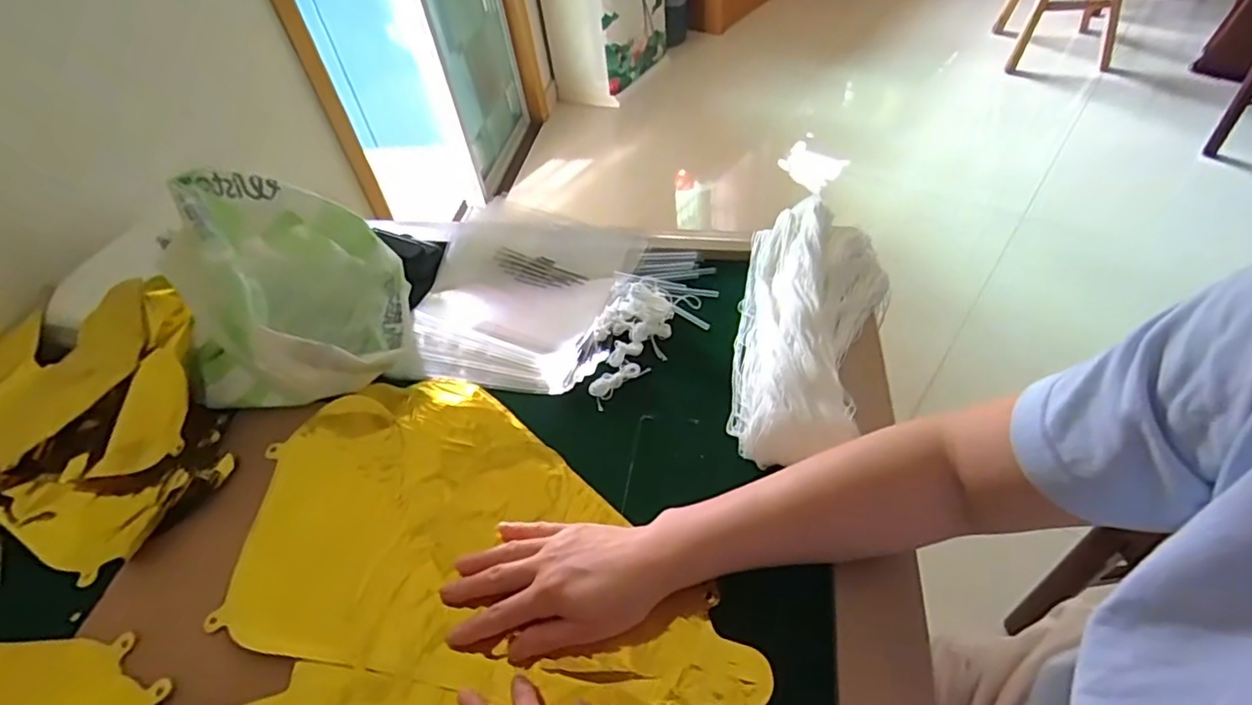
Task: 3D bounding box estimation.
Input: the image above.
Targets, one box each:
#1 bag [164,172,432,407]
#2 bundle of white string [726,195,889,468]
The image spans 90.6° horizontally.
[{"bbox_3d":[-0.330,-0.067,0.596,0.205,0.154,0.219,-22,48,-14],"label":"bag"},{"bbox_3d":[0.168,-0.032,0.565,0.127,0.064,0.298,9,48,14],"label":"bundle of white string"}]

